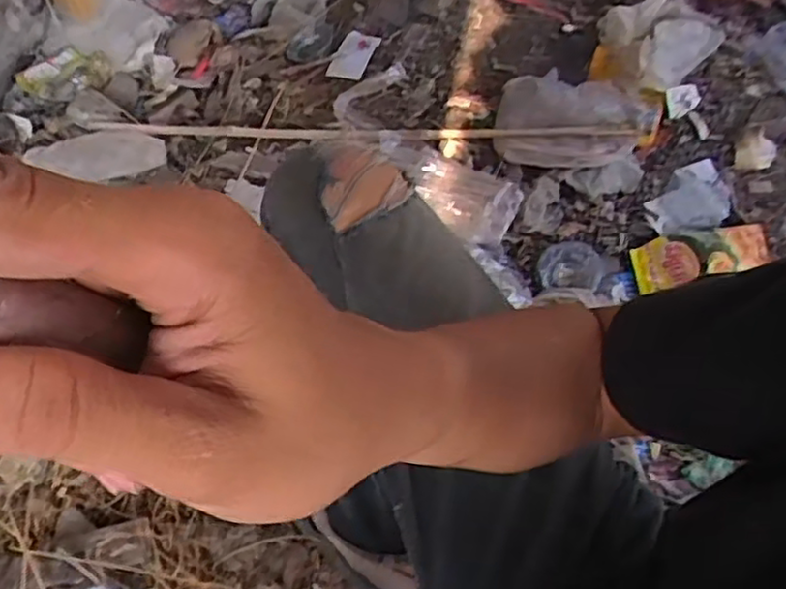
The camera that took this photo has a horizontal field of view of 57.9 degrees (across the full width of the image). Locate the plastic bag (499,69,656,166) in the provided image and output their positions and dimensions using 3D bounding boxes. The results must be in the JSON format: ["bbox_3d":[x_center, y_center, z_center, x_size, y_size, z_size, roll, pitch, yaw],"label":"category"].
[{"bbox_3d":[0.288,-0.264,1.121,0.240,0.044,0.181,11,61,9],"label":"plastic bag"}]

